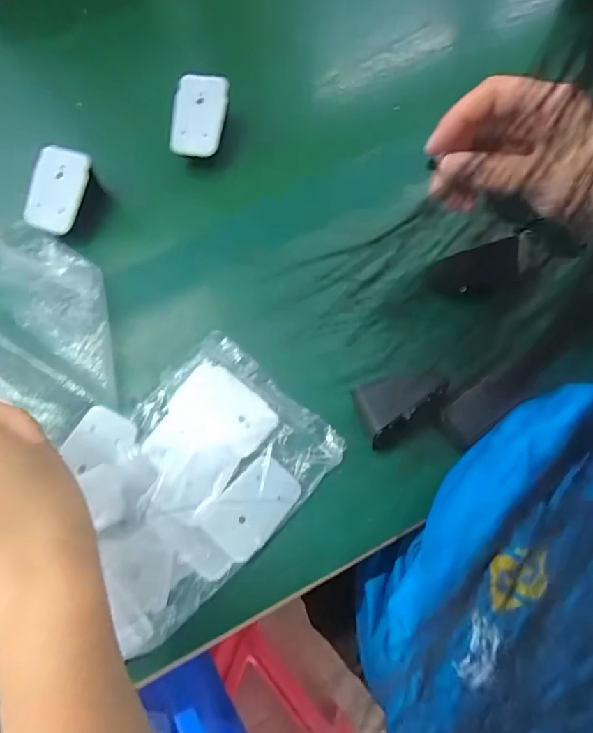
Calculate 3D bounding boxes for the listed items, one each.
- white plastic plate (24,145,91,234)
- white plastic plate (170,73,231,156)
[{"bbox_3d":[-0.202,-0.149,0.378,0.041,0.006,0.069,18,94,-2],"label":"white plastic plate"},{"bbox_3d":[-0.088,-0.224,0.404,0.044,0.012,0.067,10,96,-3],"label":"white plastic plate"}]

